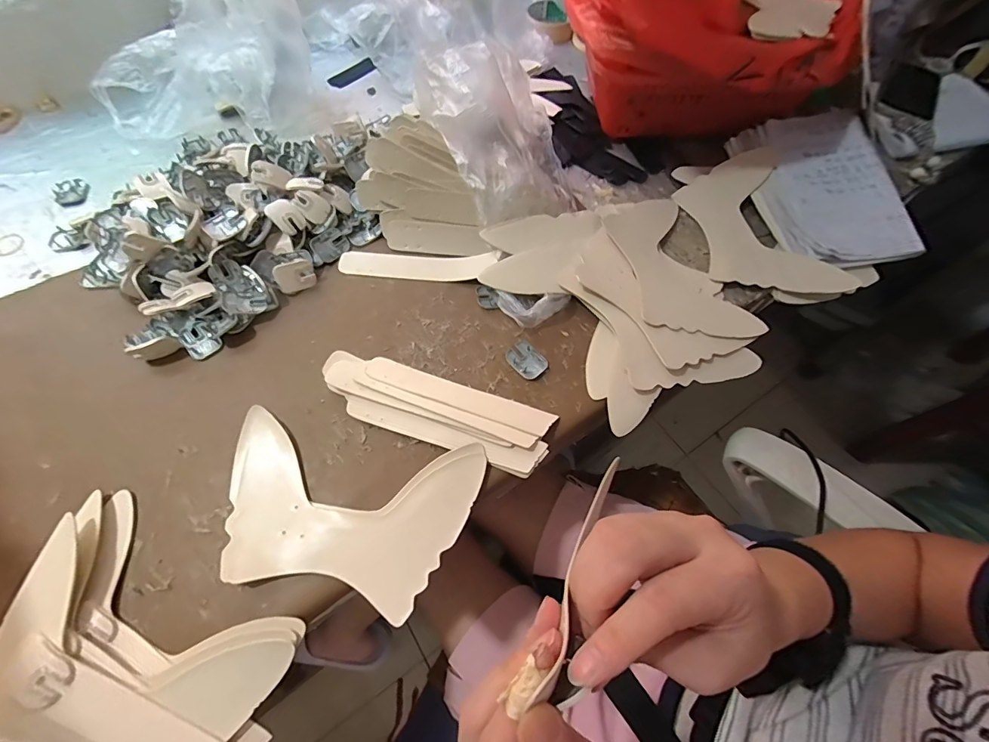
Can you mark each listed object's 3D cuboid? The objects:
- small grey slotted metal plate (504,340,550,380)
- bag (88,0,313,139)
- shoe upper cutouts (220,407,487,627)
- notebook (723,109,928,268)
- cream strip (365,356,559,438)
[{"bbox_3d":[0.033,-0.011,0.423,0.031,0.004,0.039,-41,73,-16],"label":"small grey slotted metal plate"},{"bbox_3d":[-0.373,-0.392,0.517,0.276,0.158,0.114,-21,65,-11],"label":"bag"},{"bbox_3d":[-0.125,0.115,0.348,0.214,0.012,0.135,8,68,3],"label":"shoe upper cutouts"},{"bbox_3d":[0.406,-0.224,0.517,0.163,0.027,0.210,-9,73,-1],"label":"notebook"},{"bbox_3d":[-0.035,0.022,0.397,0.182,0.004,0.034,18,42,7],"label":"cream strip"}]

